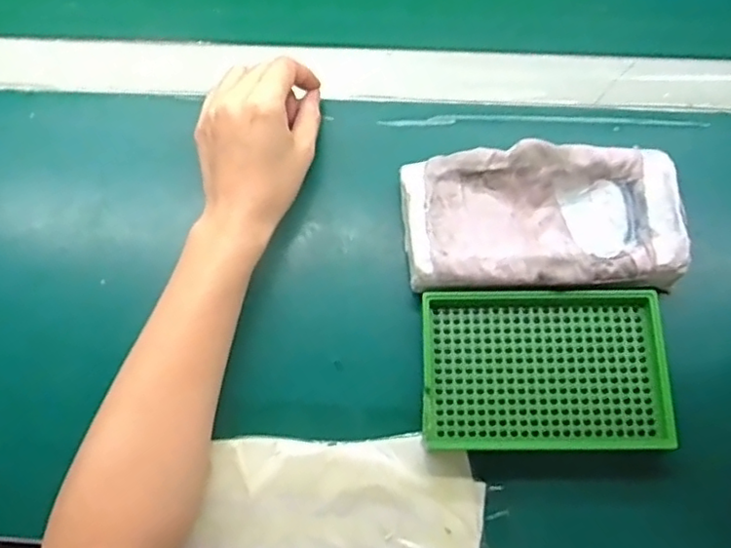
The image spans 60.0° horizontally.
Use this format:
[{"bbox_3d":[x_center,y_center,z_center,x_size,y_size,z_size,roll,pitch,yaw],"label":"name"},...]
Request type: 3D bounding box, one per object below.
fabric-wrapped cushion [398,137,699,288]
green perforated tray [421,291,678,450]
[{"bbox_3d":[0.107,-0.031,0.395,0.164,0.041,0.086,-2,73,2],"label":"fabric-wrapped cushion"},{"bbox_3d":[0.105,0.056,0.374,0.138,0.022,0.088,-1,73,2],"label":"green perforated tray"}]

